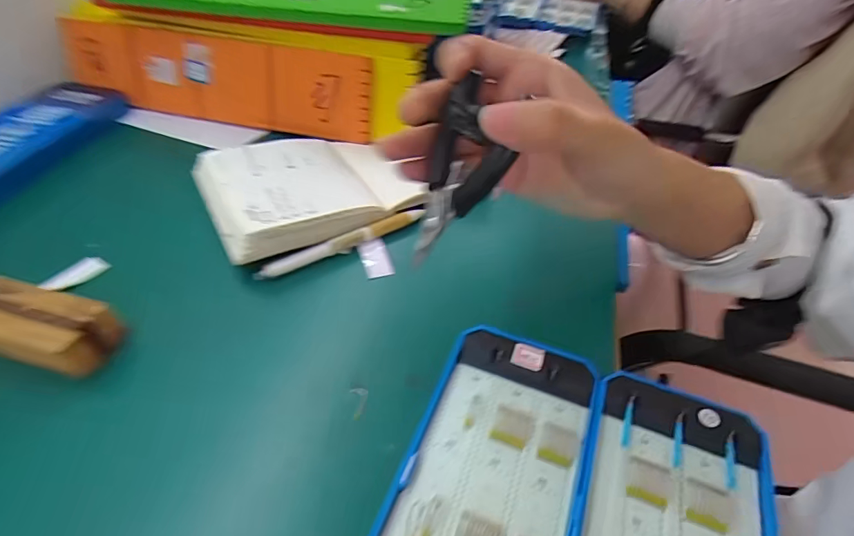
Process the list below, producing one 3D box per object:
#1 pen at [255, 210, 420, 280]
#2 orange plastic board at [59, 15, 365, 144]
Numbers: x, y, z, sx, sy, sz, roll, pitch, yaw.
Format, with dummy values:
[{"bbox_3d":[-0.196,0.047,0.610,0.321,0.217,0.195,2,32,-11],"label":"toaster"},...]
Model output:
[{"bbox_3d":[-0.066,-0.021,0.352,0.139,0.011,0.011,-22,52,-23],"label":"pen"},{"bbox_3d":[-0.233,-0.201,0.469,0.364,0.083,0.014,12,27,10],"label":"orange plastic board"}]

